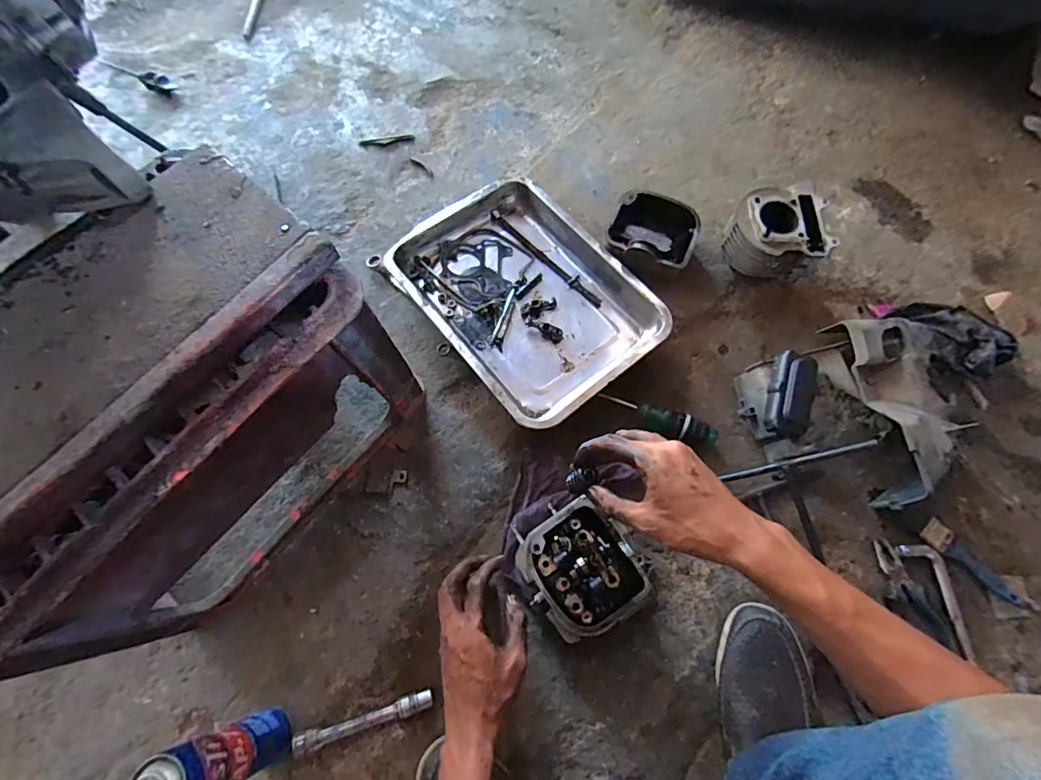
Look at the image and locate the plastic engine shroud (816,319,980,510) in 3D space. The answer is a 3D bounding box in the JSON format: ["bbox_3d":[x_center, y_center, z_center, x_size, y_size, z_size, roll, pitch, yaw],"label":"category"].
[{"bbox_3d":[0.491,0.020,0.612,0.120,0.090,0.236,-9,77,-7],"label":"plastic engine shroud"}]

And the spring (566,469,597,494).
[{"bbox_3d":[0.059,0.089,0.465,0.029,0.027,0.021,-19,74,-6],"label":"spring"}]

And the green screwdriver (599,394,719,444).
[{"bbox_3d":[0.184,0.041,0.633,0.158,0.027,0.035,18,74,5],"label":"green screwdriver"}]

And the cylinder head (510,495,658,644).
[{"bbox_3d":[0.069,0.203,0.537,0.126,0.074,0.136,-25,75,-8],"label":"cylinder head"}]

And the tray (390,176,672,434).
[{"bbox_3d":[0.006,-0.136,0.675,0.262,0.081,0.355,-38,77,-11],"label":"tray"}]

